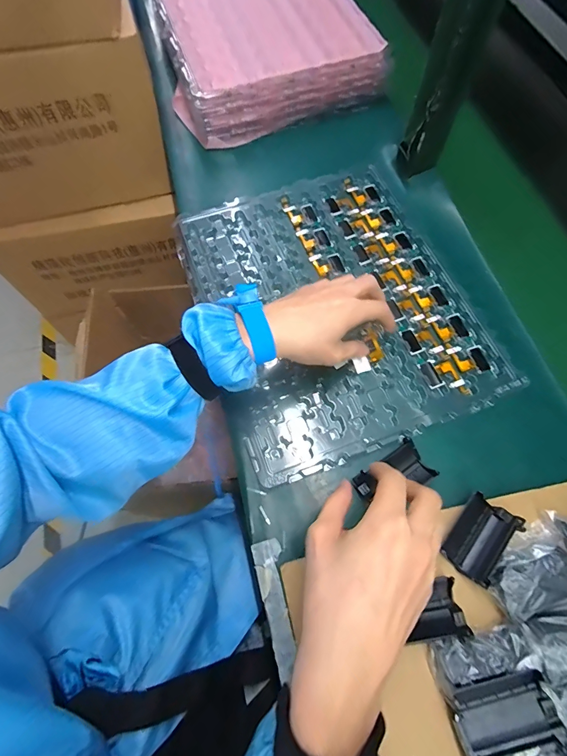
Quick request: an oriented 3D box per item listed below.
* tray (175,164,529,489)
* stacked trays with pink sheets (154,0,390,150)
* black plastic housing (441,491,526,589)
[{"bbox_3d":[0.057,-0.097,0.450,0.294,0.014,0.362,-19,69,-8],"label":"tray"},{"bbox_3d":[-0.043,-0.544,0.610,0.304,0.074,0.356,-18,69,-8],"label":"stacked trays with pink sheets"},{"bbox_3d":[0.178,0.145,0.341,0.039,0.026,0.068,37,72,13],"label":"black plastic housing"}]

